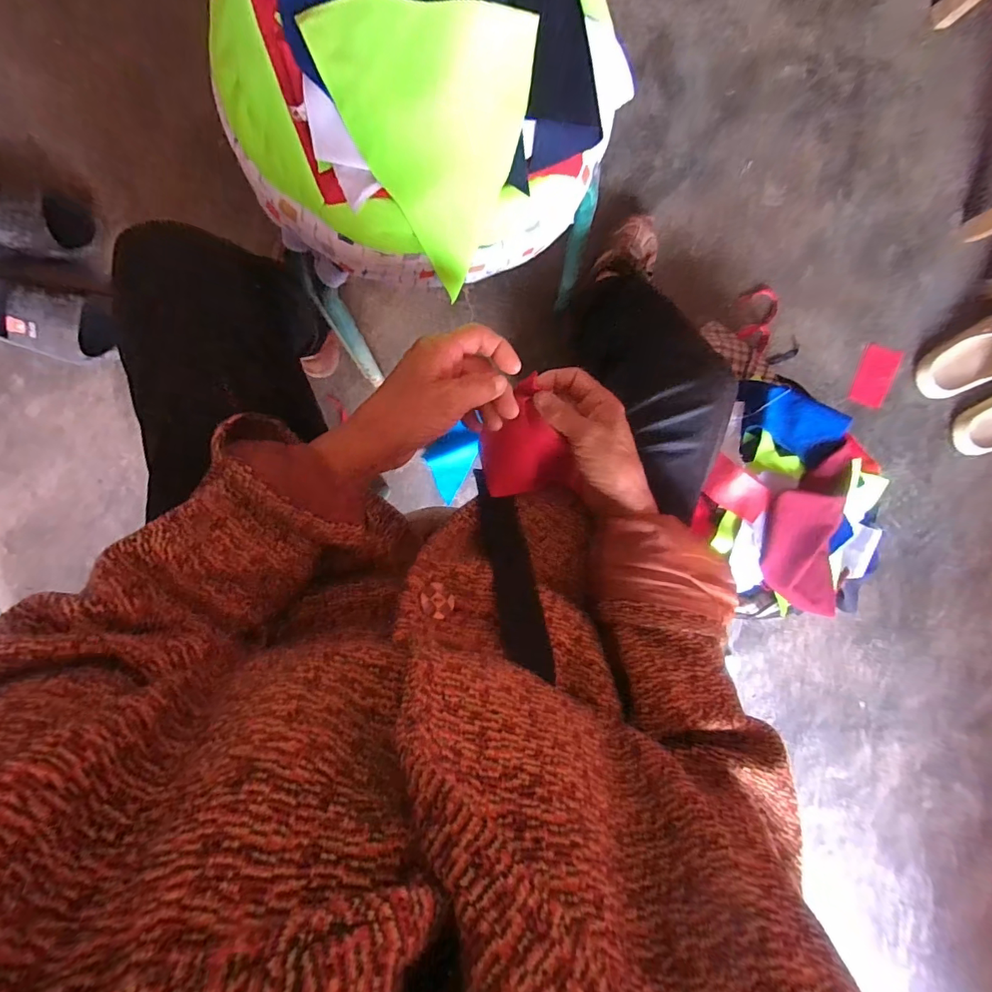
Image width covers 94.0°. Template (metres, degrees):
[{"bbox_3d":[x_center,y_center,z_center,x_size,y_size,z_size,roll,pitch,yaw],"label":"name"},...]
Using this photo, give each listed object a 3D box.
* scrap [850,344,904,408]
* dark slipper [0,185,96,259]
[{"bbox_3d":[0.651,-0.204,0.791,0.065,0.007,0.095,9,103,2],"label":"scrap"},{"bbox_3d":[-0.757,-0.408,0.689,0.268,0.058,0.098,-3,95,-3],"label":"dark slipper"}]

